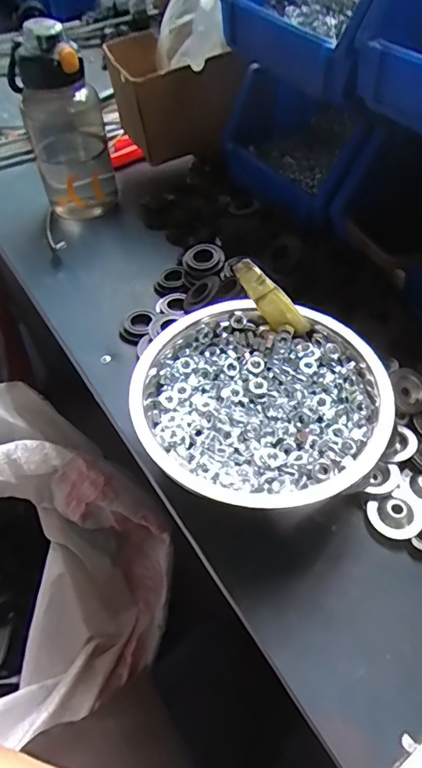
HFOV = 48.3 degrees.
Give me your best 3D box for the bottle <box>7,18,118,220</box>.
[{"bbox_3d":[-0.186,-0.331,0.600,0.098,0.205,0.087,-14,51,-8],"label":"bottle"}]

